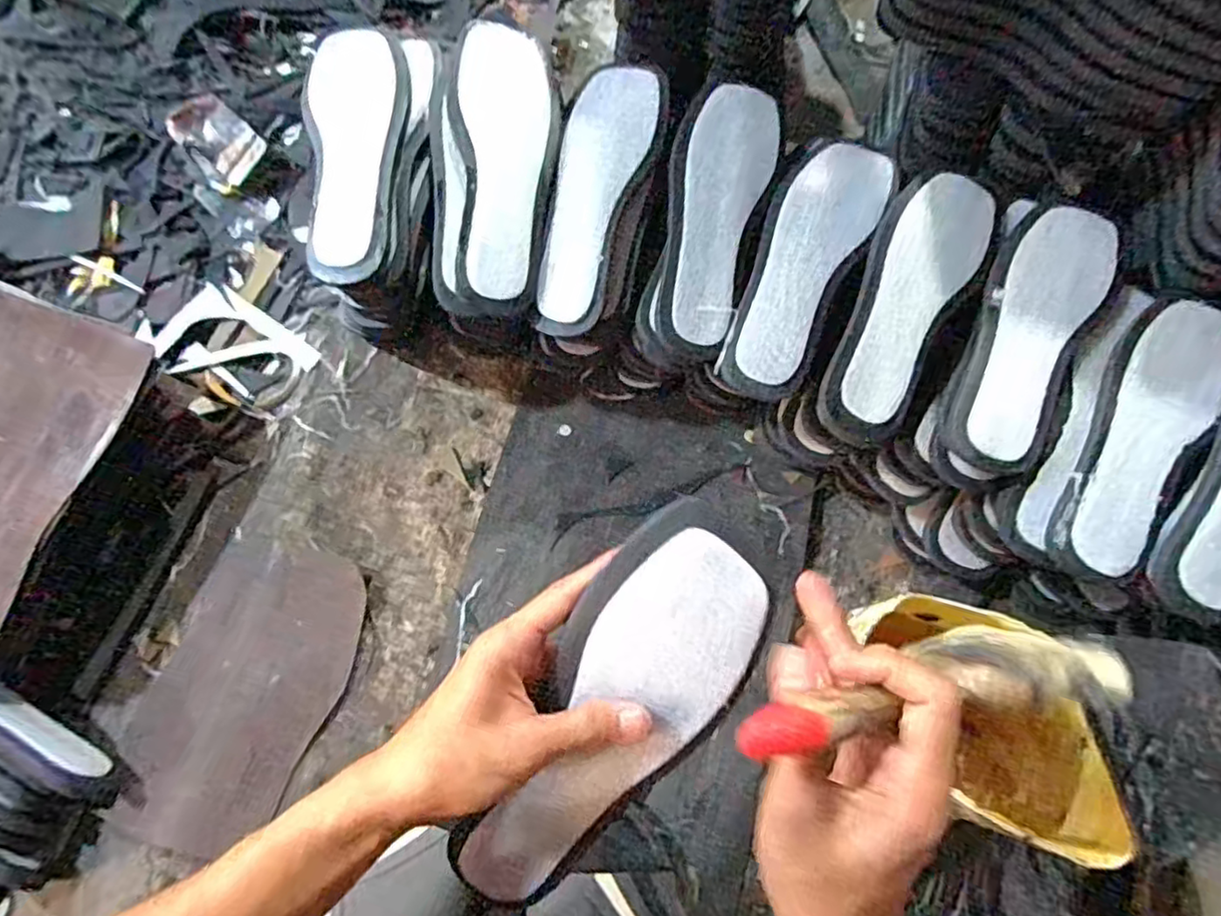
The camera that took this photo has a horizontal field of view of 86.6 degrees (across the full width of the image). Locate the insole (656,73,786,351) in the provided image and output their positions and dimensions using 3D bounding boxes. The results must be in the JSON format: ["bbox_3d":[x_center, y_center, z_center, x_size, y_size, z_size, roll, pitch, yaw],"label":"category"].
[{"bbox_3d":[0.080,-0.198,0.520,0.080,0.013,0.238,19,78,-7],"label":"insole"}]

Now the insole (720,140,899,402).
[{"bbox_3d":[0.152,-0.157,0.513,0.081,0.019,0.234,26,73,6],"label":"insole"}]

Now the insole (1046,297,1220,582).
[{"bbox_3d":[0.392,-0.021,0.473,0.077,0.011,0.234,33,74,8],"label":"insole"}]

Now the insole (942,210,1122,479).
[{"bbox_3d":[0.320,-0.101,0.497,0.075,0.019,0.232,30,78,7],"label":"insole"}]

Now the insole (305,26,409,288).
[{"bbox_3d":[-0.206,-0.249,0.518,0.076,0.021,0.225,-1,72,-2],"label":"insole"}]

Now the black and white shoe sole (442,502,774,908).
[{"bbox_3d":[0.001,0.133,0.329,0.083,0.012,0.233,31,99,7],"label":"black and white shoe sole"}]

